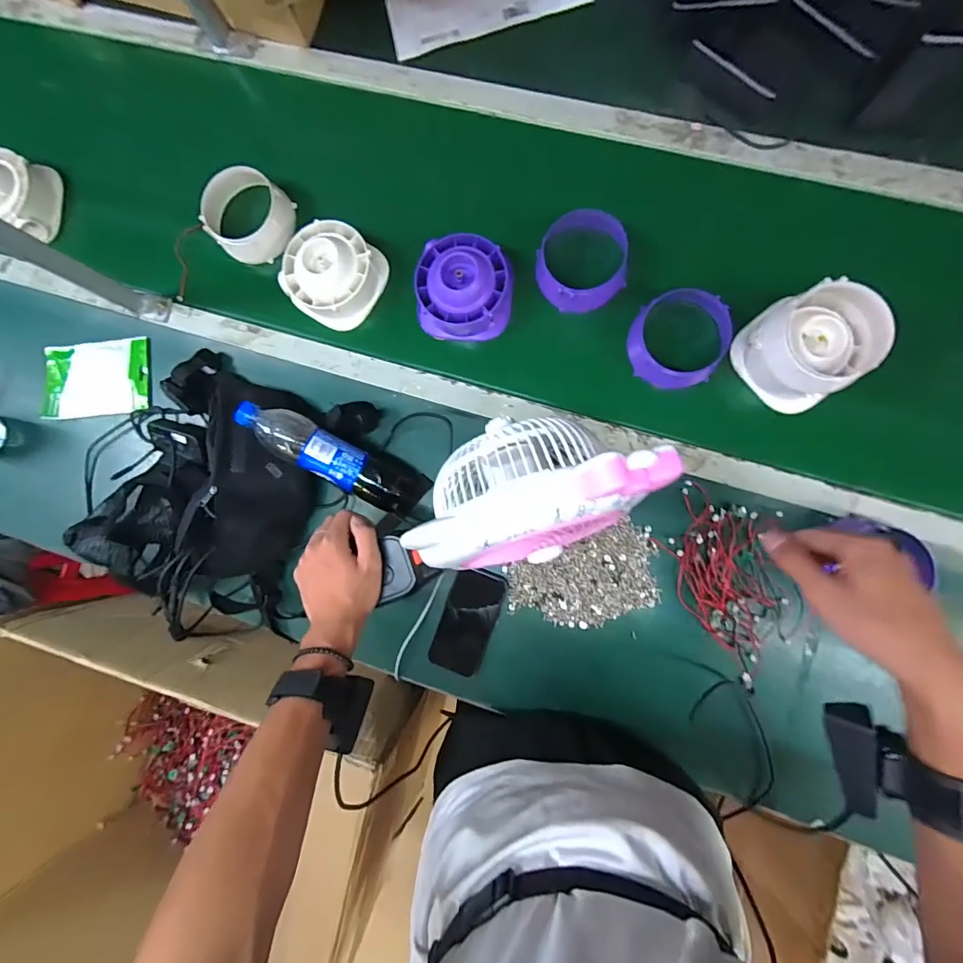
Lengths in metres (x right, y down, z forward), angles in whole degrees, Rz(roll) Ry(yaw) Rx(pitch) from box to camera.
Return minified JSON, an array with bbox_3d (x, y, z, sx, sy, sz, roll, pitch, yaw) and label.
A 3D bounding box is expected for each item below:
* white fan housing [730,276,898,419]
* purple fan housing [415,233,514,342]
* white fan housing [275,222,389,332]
[{"bbox_3d":[0.426,-0.177,0.580,0.129,0.113,0.136,-34,81,4],"label":"white fan housing"},{"bbox_3d":[-0.024,-0.280,0.653,0.133,0.067,0.137,9,86,9],"label":"purple fan housing"},{"bbox_3d":[-0.227,-0.314,0.681,0.127,0.075,0.134,30,90,10],"label":"white fan housing"}]

